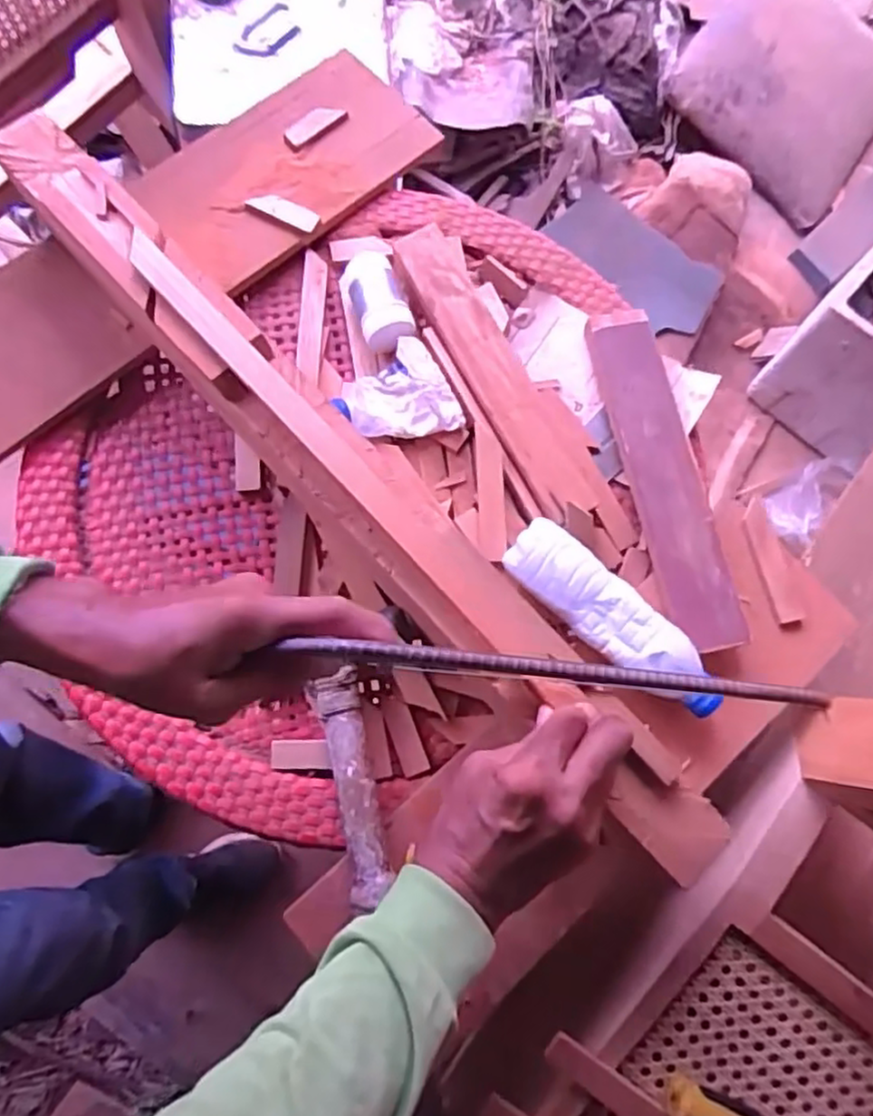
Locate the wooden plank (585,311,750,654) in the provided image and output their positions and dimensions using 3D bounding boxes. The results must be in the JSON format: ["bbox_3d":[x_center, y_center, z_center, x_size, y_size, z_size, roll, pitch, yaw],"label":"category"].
[{"bbox_3d":[0.194,-0.075,0.589,0.056,0.013,0.309,-15,74,14],"label":"wooden plank"}]

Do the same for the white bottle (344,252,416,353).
[{"bbox_3d":[-0.051,-0.225,0.612,0.042,0.038,0.098,-20,77,-4],"label":"white bottle"}]

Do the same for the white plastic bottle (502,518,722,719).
[{"bbox_3d":[0.141,0.053,0.544,0.200,0.054,0.055,42,81,10],"label":"white plastic bottle"}]

